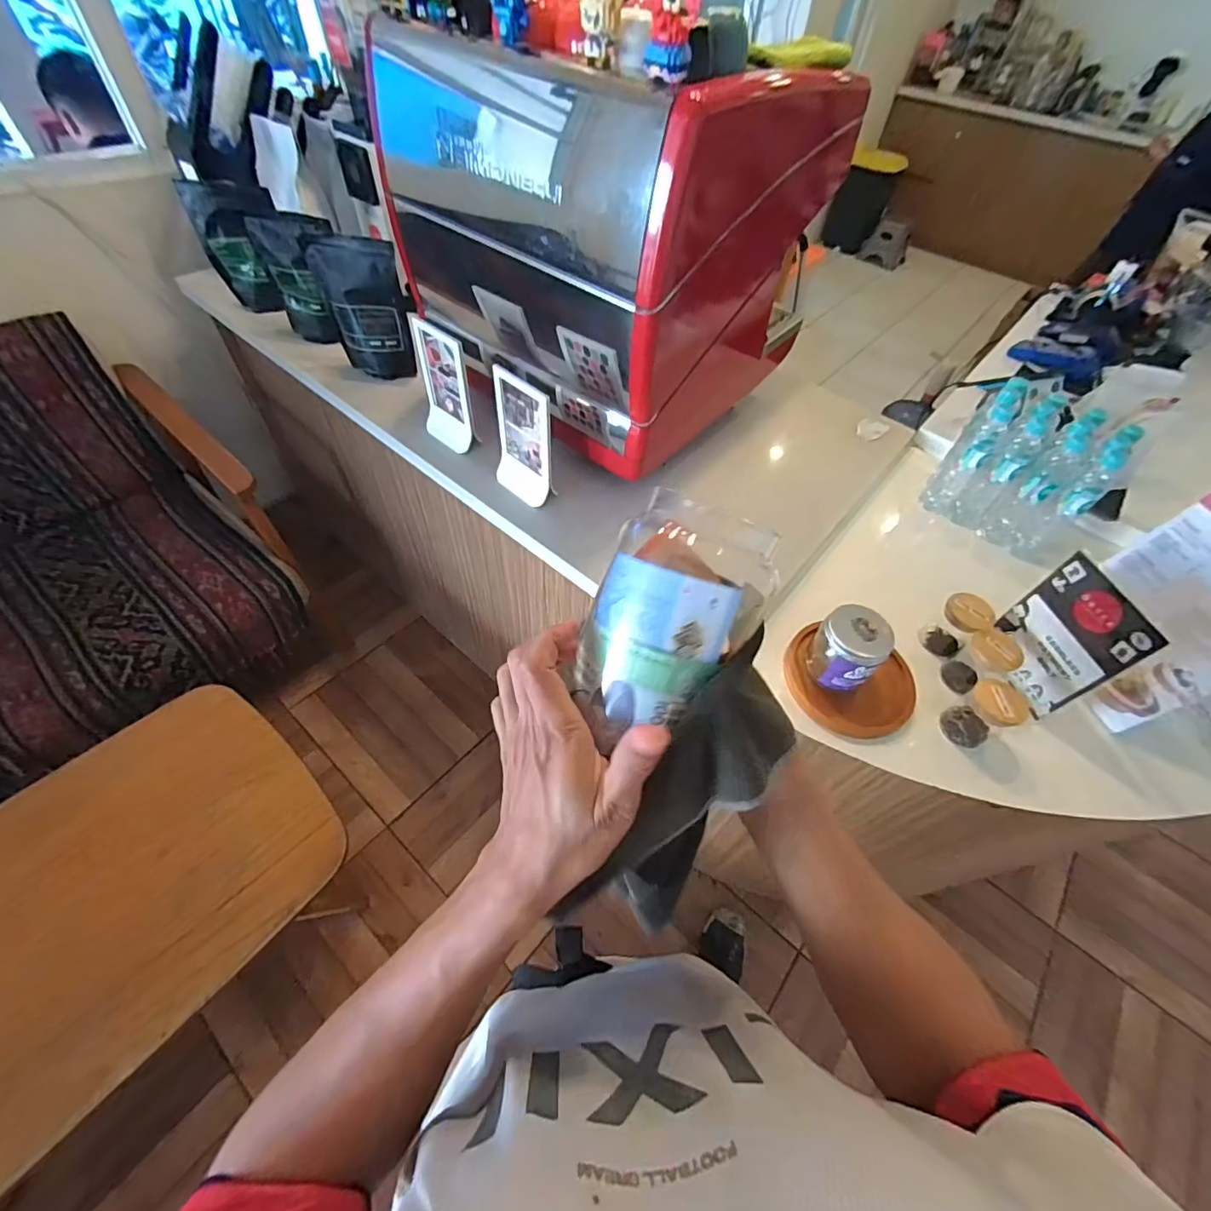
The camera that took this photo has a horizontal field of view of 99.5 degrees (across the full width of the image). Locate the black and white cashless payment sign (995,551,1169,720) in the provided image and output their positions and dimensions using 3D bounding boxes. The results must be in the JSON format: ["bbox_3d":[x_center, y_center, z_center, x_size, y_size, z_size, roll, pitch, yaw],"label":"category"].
[{"bbox_3d":[0.624,0.044,0.705,0.010,0.195,0.141,-6,53,-9],"label":"black and white cashless payment sign"}]

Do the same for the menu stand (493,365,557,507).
[{"bbox_3d":[-0.138,-0.266,0.832,0.040,0.193,0.118,-35,64,-27],"label":"menu stand"}]

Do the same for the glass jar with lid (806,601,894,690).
[{"bbox_3d":[0.338,0.062,0.719,0.079,0.096,0.086,-31,62,-25],"label":"glass jar with lid"}]

